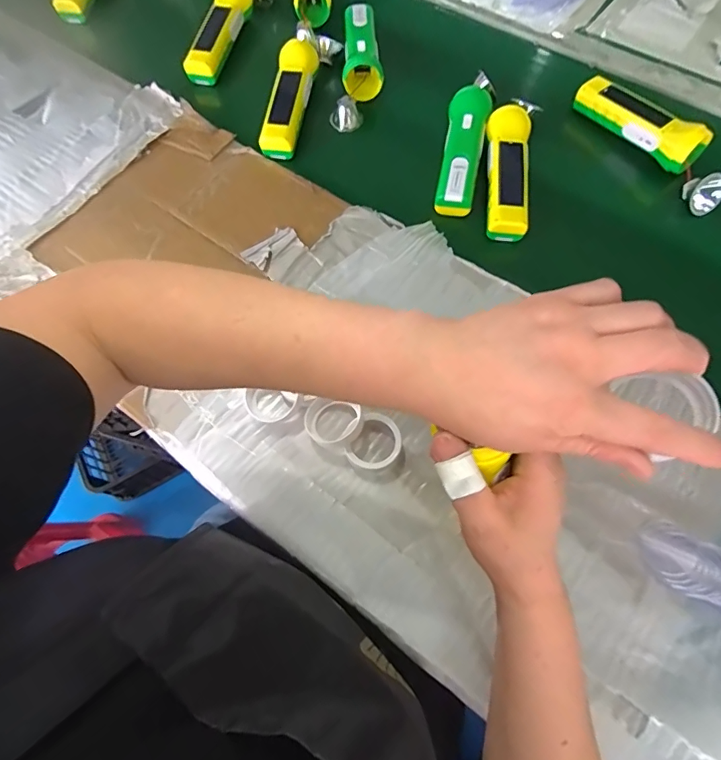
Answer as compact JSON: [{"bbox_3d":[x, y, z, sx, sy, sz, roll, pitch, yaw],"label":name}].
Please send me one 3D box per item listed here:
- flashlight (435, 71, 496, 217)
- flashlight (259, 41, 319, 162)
[{"bbox_3d":[0.127,-0.294,0.550,0.048,0.040,0.204,14,66,4],"label":"flashlight"},{"bbox_3d":[-0.090,-0.367,0.585,0.048,0.037,0.179,8,66,1],"label":"flashlight"}]

